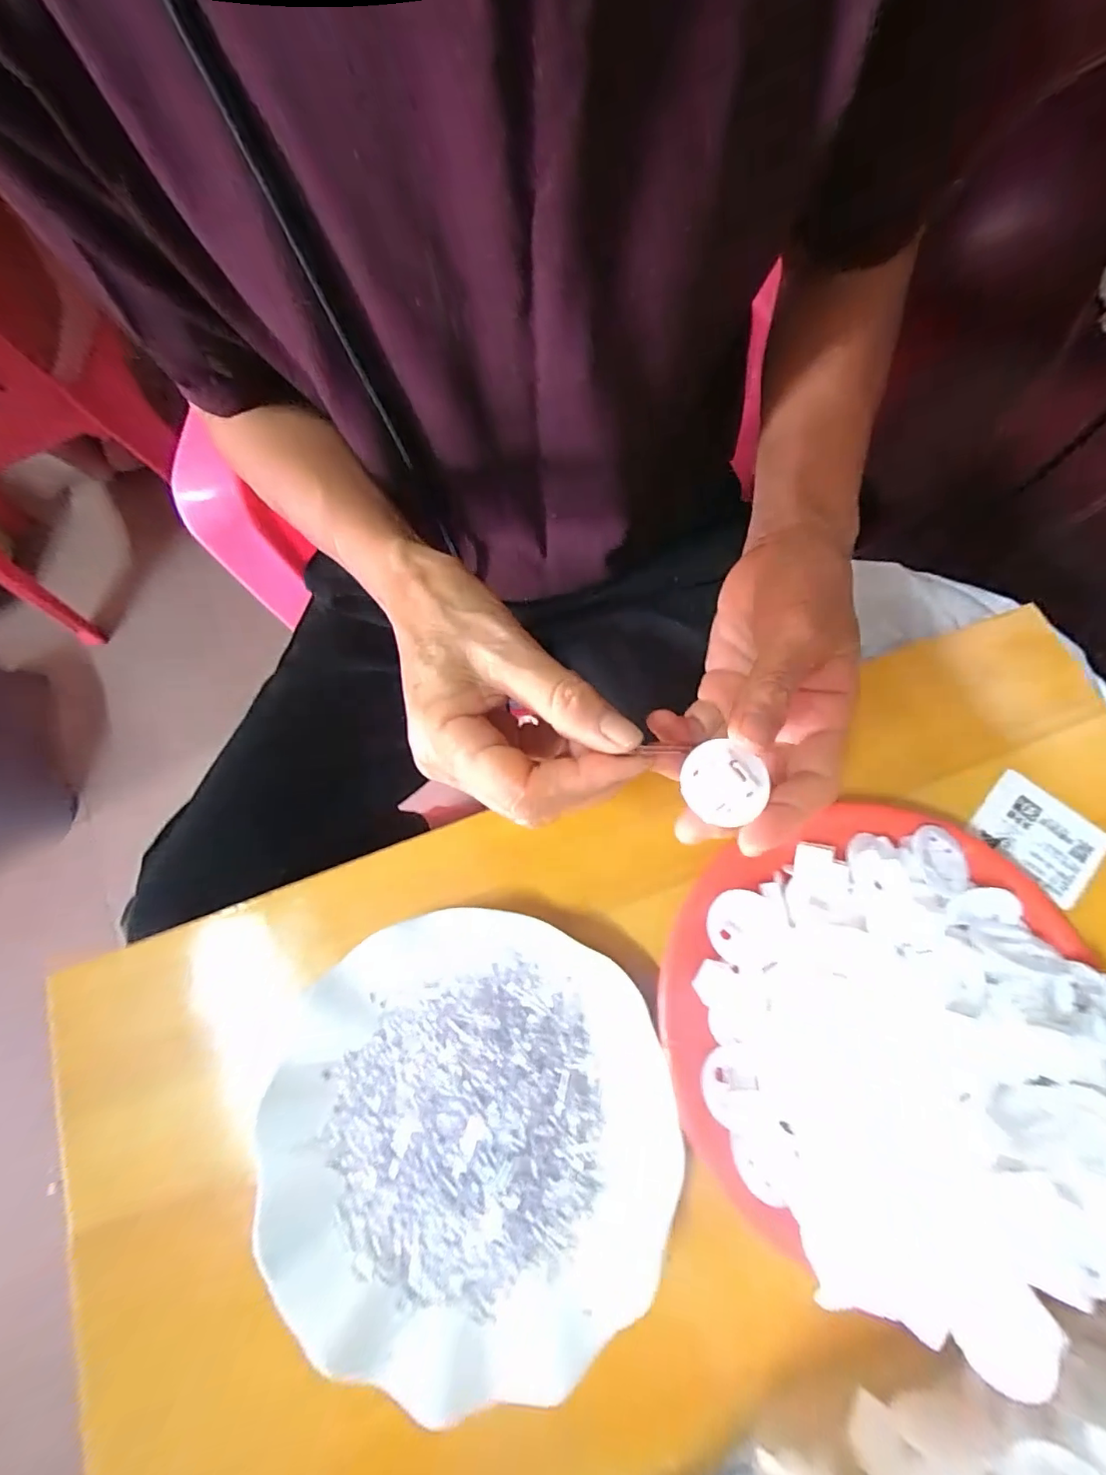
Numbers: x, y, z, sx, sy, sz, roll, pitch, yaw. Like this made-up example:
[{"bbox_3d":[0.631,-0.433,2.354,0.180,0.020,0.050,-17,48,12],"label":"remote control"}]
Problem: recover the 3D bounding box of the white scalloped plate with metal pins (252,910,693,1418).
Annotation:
[{"bbox_3d":[-0.039,0.181,0.244,0.179,0.036,0.180,-1,69,2],"label":"white scalloped plate with metal pins"}]

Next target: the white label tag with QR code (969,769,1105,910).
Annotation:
[{"bbox_3d":[0.258,0.051,0.273,0.061,0.005,0.045,41,80,13],"label":"white label tag with QR code"}]

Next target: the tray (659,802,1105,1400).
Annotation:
[{"bbox_3d":[0.144,0.130,0.222,0.175,0.052,0.185,-1,74,3],"label":"tray"}]

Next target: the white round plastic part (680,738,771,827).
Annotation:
[{"bbox_3d":[0.064,0.018,0.199,0.031,0.006,0.031,-4,84,39],"label":"white round plastic part"}]

